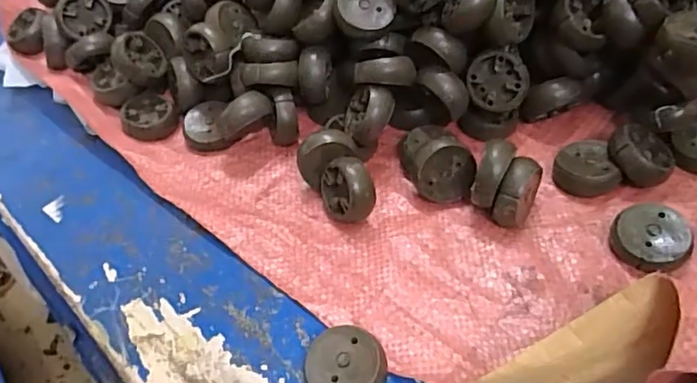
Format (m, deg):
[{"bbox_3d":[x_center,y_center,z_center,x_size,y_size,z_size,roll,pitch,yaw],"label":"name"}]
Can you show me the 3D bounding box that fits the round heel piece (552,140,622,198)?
[{"bbox_3d":[0.191,-0.019,0.470,0.043,0.023,0.046,-3,48,4],"label":"round heel piece"}]

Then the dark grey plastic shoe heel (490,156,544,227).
[{"bbox_3d":[0.130,0.001,0.443,0.021,0.049,0.053,23,55,24],"label":"dark grey plastic shoe heel"}]

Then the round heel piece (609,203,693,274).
[{"bbox_3d":[0.219,0.034,0.415,0.048,0.019,0.050,-3,48,4],"label":"round heel piece"}]

